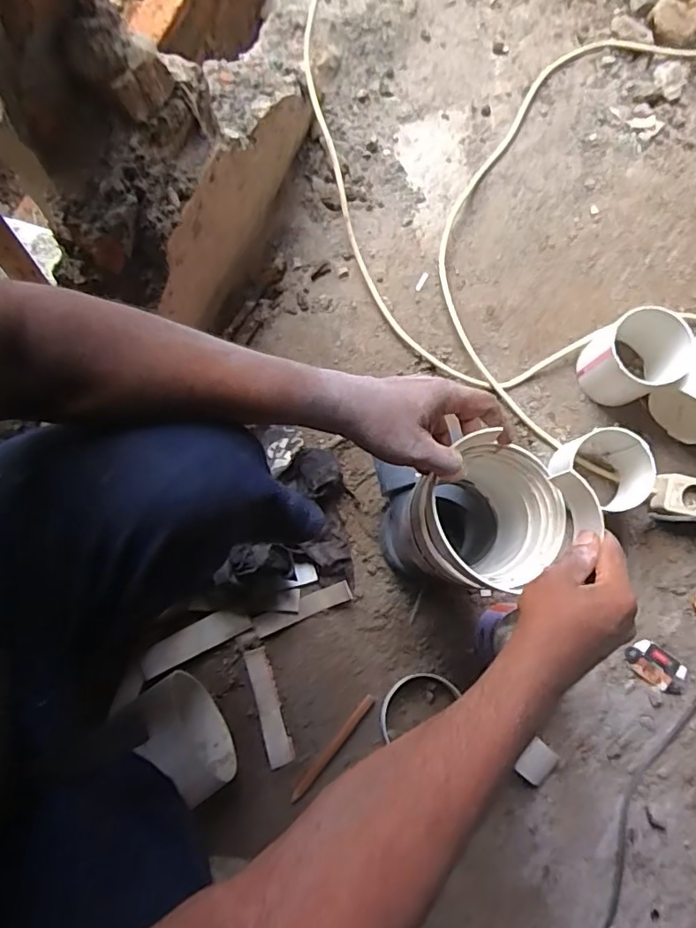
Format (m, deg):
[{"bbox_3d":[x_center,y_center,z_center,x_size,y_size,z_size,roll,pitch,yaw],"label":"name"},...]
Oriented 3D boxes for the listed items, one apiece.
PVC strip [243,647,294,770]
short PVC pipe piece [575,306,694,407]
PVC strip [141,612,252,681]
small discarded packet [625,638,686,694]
[{"bbox_3d":[-0.106,0.320,0.721,0.032,0.010,0.148,-15,80,-8],"label":"PVC strip"},{"bbox_3d":[0.418,-0.157,0.817,0.136,0.109,0.112,-41,84,-11],"label":"short PVC pipe piece"},{"bbox_3d":[-0.202,0.233,0.718,0.141,0.005,0.040,-23,85,-13],"label":"PVC strip"},{"bbox_3d":[0.440,0.290,0.774,0.090,0.018,0.049,36,78,3],"label":"small discarded packet"}]

